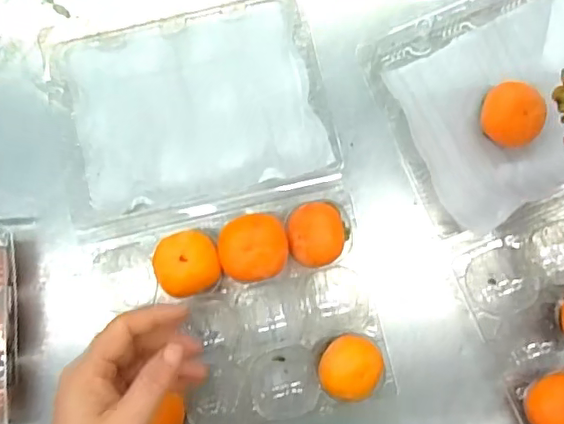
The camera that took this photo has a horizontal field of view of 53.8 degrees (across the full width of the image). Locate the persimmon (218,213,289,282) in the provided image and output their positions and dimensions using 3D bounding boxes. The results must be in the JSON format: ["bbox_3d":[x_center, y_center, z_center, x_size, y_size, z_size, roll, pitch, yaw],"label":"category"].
[{"bbox_3d":[-0.022,0.028,0.442,0.052,0.041,0.050,1,88,2],"label":"persimmon"}]

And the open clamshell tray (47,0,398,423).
[{"bbox_3d":[-0.061,0.006,0.446,0.237,0.043,0.346,-13,87,1],"label":"open clamshell tray"}]

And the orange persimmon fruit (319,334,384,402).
[{"bbox_3d":[0.054,0.120,0.438,0.047,0.037,0.046,0,87,1],"label":"orange persimmon fruit"}]

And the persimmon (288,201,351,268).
[{"bbox_3d":[0.029,0.017,0.442,0.047,0.041,0.049,1,87,1],"label":"persimmon"}]

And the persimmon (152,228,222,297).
[{"bbox_3d":[-0.073,0.040,0.444,0.048,0.041,0.048,0,87,1],"label":"persimmon"}]

